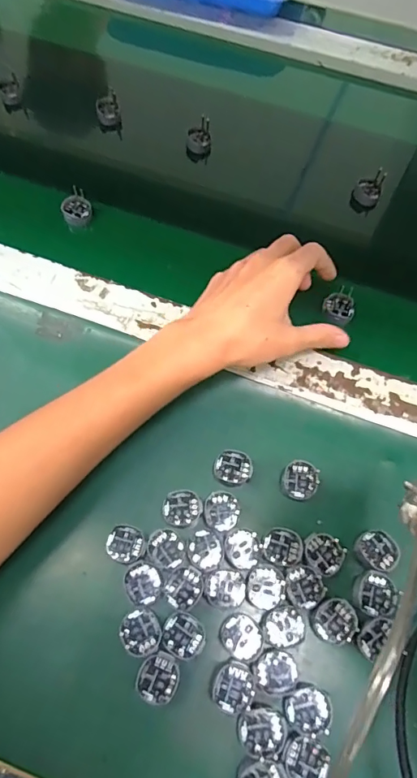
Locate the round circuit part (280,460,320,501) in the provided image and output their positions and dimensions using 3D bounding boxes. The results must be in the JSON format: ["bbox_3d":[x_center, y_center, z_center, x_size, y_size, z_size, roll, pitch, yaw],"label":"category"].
[{"bbox_3d":[0.069,0.069,0.347,0.027,0.009,0.029,1,65,-2],"label":"round circuit part"}]

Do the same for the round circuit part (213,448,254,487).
[{"bbox_3d":[0.019,0.059,0.345,0.029,0.005,0.025,19,66,6],"label":"round circuit part"}]

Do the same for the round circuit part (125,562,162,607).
[{"bbox_3d":[-0.044,0.131,0.310,0.025,0.004,0.025,1,65,-2],"label":"round circuit part"}]

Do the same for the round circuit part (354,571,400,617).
[{"bbox_3d":[0.115,0.139,0.313,0.028,0.004,0.028,1,65,-2],"label":"round circuit part"}]

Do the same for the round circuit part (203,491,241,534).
[{"bbox_3d":[0.010,0.088,0.333,0.025,0.004,0.028,21,66,7],"label":"round circuit part"}]

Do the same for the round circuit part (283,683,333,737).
[{"bbox_3d":[0.062,0.198,0.285,0.029,0.004,0.025,24,66,9],"label":"round circuit part"}]

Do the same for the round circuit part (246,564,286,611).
[{"bbox_3d":[0.039,0.134,0.312,0.025,0.004,0.027,1,65,-2],"label":"round circuit part"}]

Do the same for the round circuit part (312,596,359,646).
[{"bbox_3d":[0.084,0.154,0.306,0.028,0.004,0.028,1,65,-2],"label":"round circuit part"}]

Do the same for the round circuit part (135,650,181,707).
[{"bbox_3d":[-0.031,0.181,0.288,0.025,0.004,0.028,21,66,7],"label":"round circuit part"}]

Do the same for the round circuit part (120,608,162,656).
[{"bbox_3d":[-0.044,0.157,0.298,0.026,0.006,0.026,1,65,-2],"label":"round circuit part"}]

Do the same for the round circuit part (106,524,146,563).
[{"bbox_3d":[-0.058,0.107,0.320,0.025,0.004,0.024,1,65,-2],"label":"round circuit part"}]

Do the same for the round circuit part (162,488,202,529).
[{"bbox_3d":[-0.019,0.086,0.331,0.027,0.004,0.027,1,65,-2],"label":"round circuit part"}]

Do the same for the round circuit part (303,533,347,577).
[{"bbox_3d":[0.081,0.115,0.323,0.027,0.004,0.026,1,65,-2],"label":"round circuit part"}]

